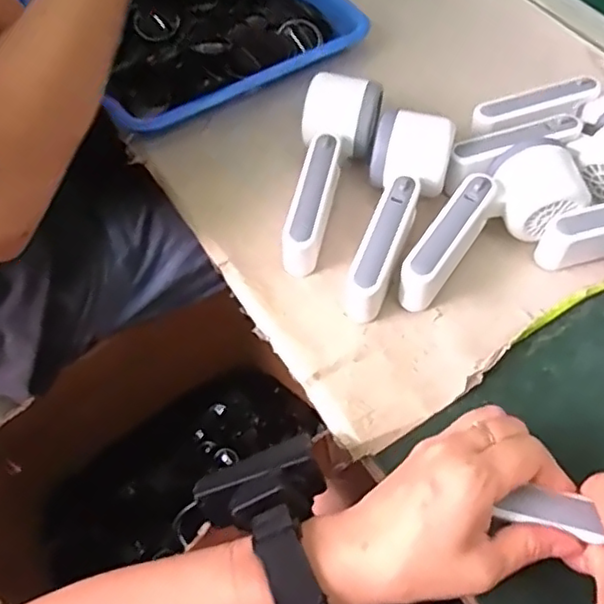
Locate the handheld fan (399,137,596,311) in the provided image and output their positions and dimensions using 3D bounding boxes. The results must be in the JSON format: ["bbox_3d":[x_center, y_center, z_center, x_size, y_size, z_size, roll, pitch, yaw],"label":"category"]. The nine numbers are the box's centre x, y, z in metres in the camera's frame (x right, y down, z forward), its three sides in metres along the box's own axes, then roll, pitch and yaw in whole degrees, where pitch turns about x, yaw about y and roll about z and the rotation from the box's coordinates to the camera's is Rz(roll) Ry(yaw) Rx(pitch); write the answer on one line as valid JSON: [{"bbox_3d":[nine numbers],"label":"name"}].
[{"bbox_3d":[0.129,-0.048,0.434,0.066,0.046,0.154,40,65,22],"label":"handheld fan"}]

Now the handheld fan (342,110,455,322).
[{"bbox_3d":[0.067,-0.057,0.433,0.054,0.052,0.151,11,57,7],"label":"handheld fan"}]

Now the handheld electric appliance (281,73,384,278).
[{"bbox_3d":[0.020,-0.093,0.461,0.055,0.055,0.165,10,57,6],"label":"handheld electric appliance"}]

